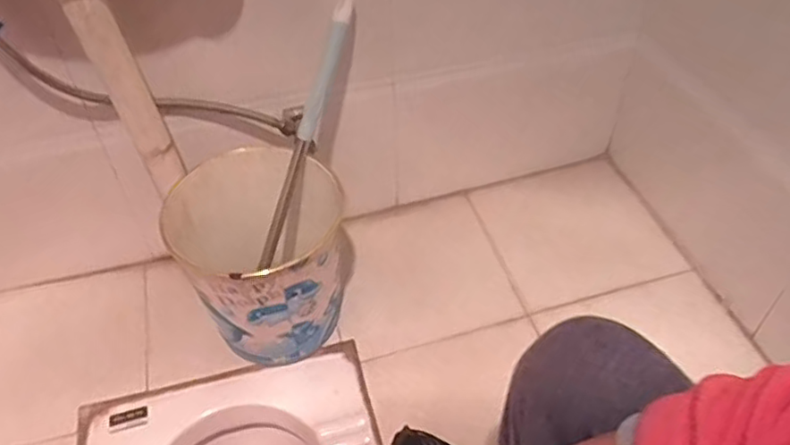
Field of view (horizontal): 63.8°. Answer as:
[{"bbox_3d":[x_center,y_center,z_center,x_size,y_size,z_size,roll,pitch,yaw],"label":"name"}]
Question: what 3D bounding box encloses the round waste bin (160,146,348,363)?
[{"bbox_3d":[-0.191,0.065,0.981,0.252,0.268,0.231,0,46,0],"label":"round waste bin"}]

